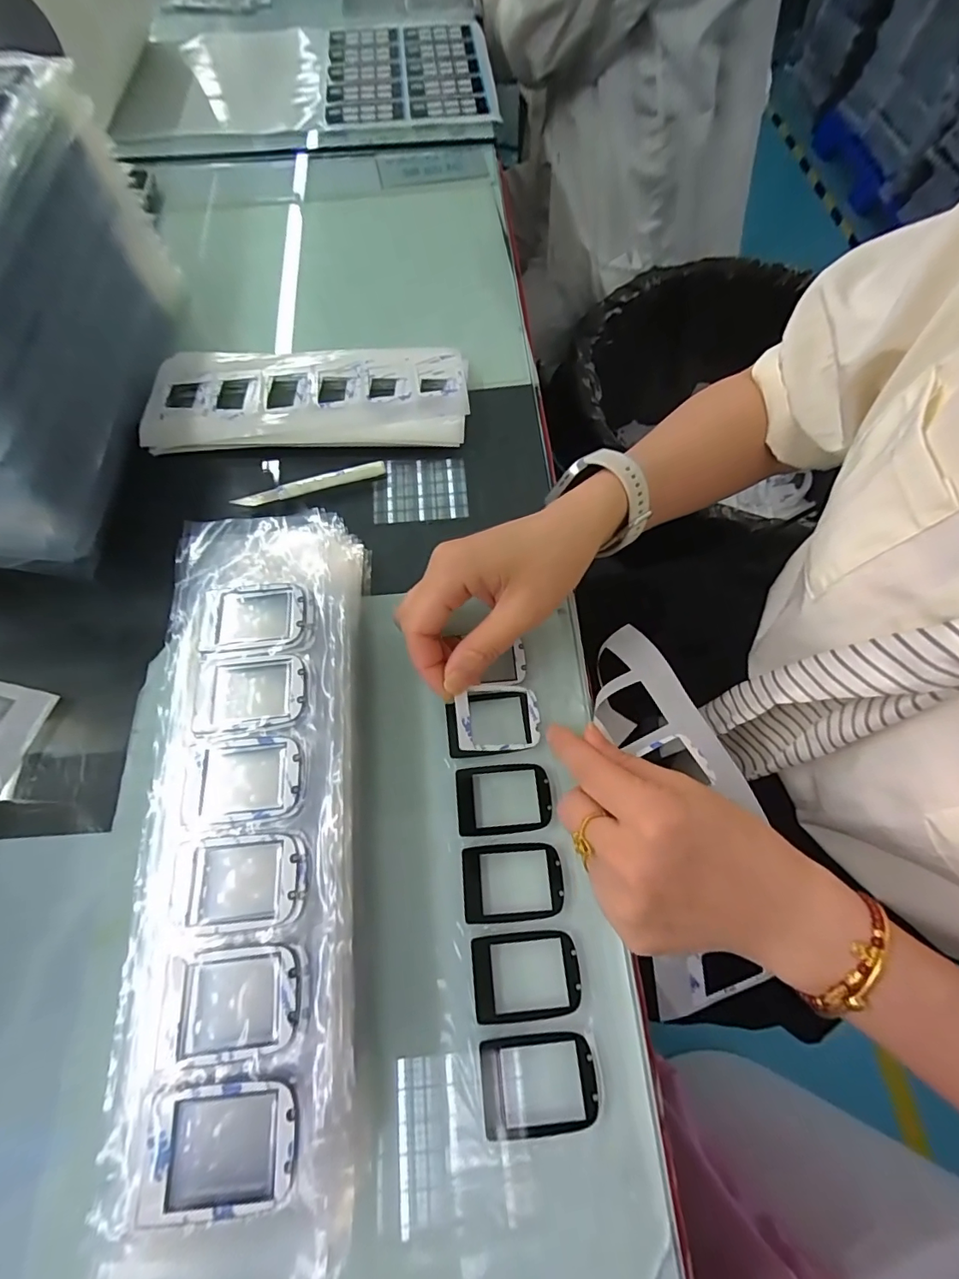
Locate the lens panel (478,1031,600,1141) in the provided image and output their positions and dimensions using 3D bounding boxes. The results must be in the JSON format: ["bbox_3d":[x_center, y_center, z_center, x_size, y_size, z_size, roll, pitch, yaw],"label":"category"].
[{"bbox_3d":[0.027,0.200,0.222,0.050,0.004,0.035,-5,67,-1],"label":"lens panel"}]

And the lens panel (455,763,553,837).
[{"bbox_3d":[0.013,0.087,0.271,0.050,0.004,0.035,-5,67,-2],"label":"lens panel"}]

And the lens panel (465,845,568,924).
[{"bbox_3d":[0.017,0.125,0.255,0.050,0.004,0.035,-4,67,-1],"label":"lens panel"}]

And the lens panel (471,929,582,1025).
[{"bbox_3d":[0.023,0.163,0.239,0.050,0.004,0.035,-4,67,-1],"label":"lens panel"}]

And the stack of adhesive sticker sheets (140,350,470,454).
[{"bbox_3d":[-0.130,-0.186,0.377,0.238,0.022,0.091,-1,67,0],"label":"stack of adhesive sticker sheets"}]

